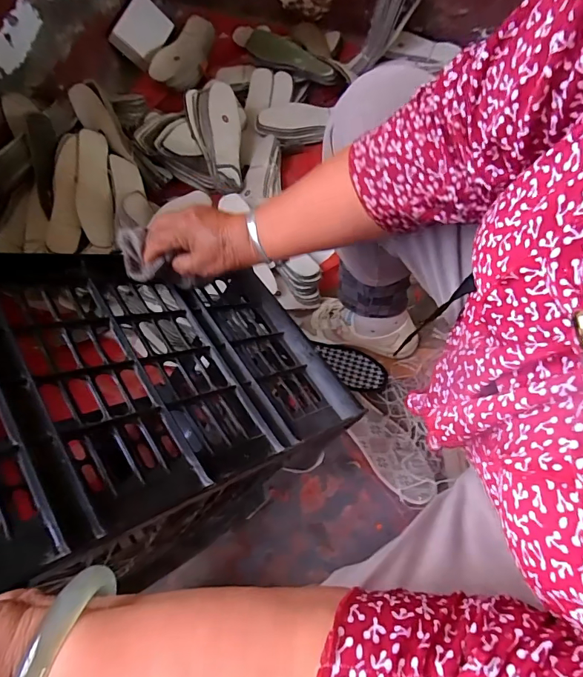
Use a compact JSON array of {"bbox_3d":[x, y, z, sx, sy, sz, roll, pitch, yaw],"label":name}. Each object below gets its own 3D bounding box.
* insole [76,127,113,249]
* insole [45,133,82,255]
[{"bbox_3d":[-0.379,-0.291,0.816,0.062,0.012,0.237,0,75,-36],"label":"insole"},{"bbox_3d":[-0.419,-0.273,0.794,0.053,0.012,0.241,5,75,-24],"label":"insole"}]

